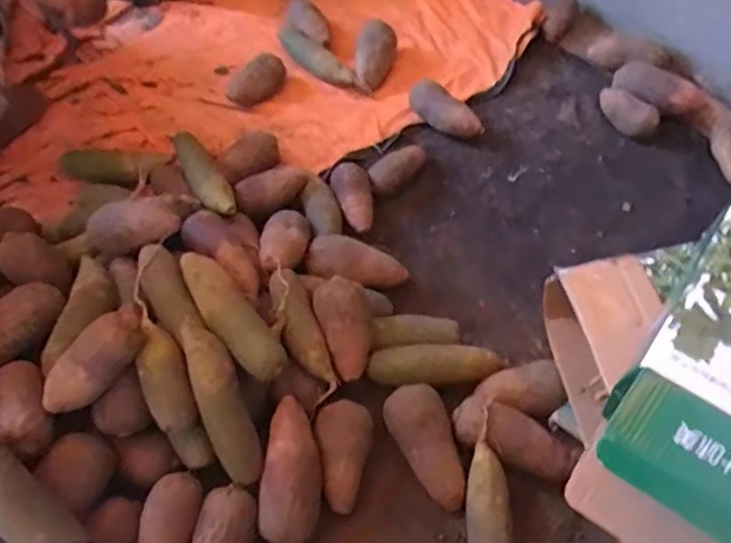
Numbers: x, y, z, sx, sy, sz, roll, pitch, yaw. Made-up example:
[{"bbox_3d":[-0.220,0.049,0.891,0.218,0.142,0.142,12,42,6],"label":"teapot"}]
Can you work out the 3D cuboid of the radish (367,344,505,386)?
[{"bbox_3d":[0.101,0.131,0.869,0.197,0.047,0.057,-5,57,-6],"label":"radish"}]

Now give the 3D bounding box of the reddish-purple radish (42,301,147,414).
[{"bbox_3d":[-0.322,0.101,0.723,0.065,0.061,0.152,34,75,18],"label":"reddish-purple radish"}]

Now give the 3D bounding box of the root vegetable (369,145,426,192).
[{"bbox_3d":[0.060,-0.194,1.125,0.062,0.052,0.139,34,61,18],"label":"root vegetable"}]

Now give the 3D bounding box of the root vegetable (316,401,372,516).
[{"bbox_3d":[-0.035,0.245,0.811,0.075,0.060,0.131,13,57,6],"label":"root vegetable"}]

